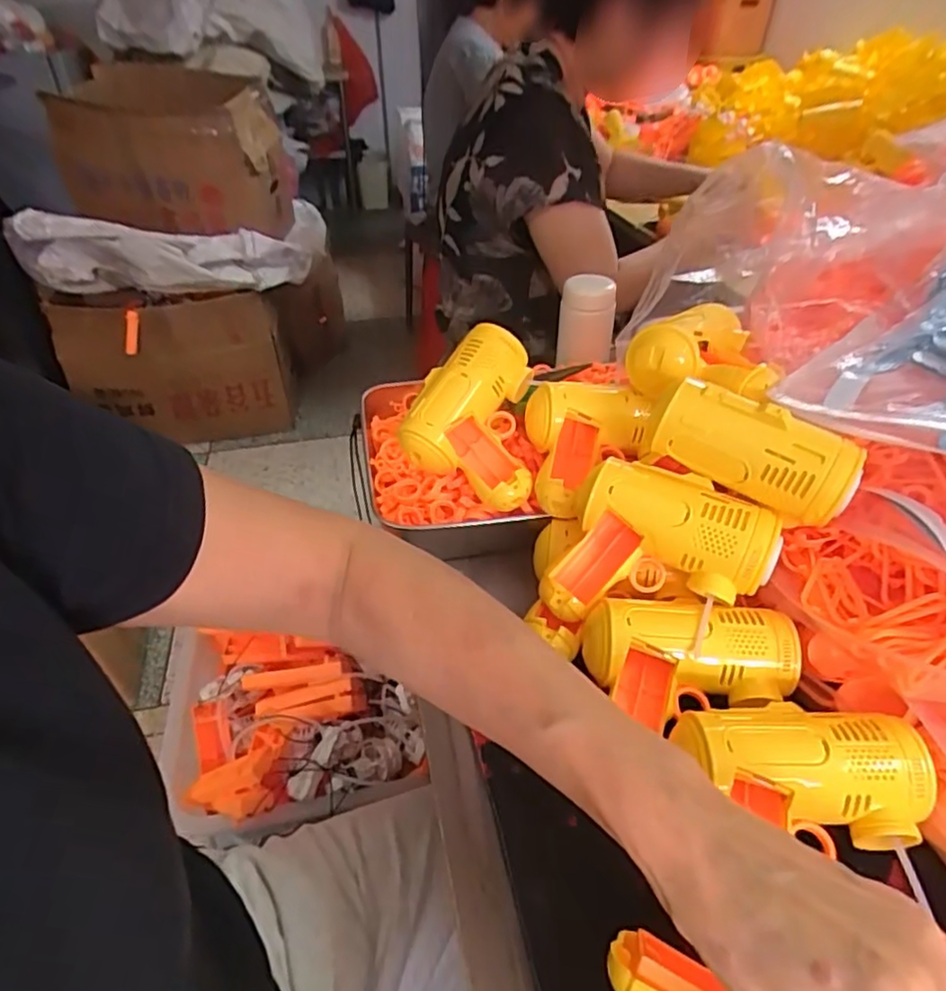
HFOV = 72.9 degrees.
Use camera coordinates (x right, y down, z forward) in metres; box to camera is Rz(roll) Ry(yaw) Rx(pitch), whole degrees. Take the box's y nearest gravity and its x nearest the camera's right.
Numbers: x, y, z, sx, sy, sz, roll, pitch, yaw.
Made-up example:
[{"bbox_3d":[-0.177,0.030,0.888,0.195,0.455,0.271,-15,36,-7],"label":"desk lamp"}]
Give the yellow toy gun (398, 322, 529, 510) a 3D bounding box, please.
[{"bbox_3d":[0.012,-0.069,0.536,0.118,0.049,0.137,27,75,6],"label":"yellow toy gun"}]

